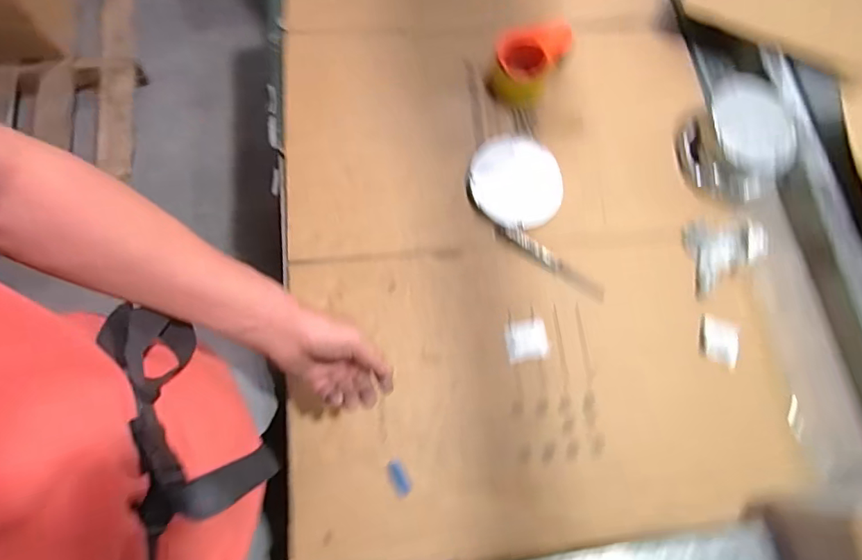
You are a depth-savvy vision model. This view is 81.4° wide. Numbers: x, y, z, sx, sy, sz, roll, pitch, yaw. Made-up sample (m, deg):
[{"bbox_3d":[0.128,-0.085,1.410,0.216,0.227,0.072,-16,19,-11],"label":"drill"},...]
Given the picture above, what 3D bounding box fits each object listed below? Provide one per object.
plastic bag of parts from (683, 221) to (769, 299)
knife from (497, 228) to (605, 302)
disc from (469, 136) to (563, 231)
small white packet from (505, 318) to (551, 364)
[{"bbox_3d":[0.446,-0.038,0.748,0.118,0.017,0.112,-5,72,-4],"label":"plastic bag of parts"},{"bbox_3d":[0.177,-0.027,0.733,0.177,0.013,0.025,33,73,8],"label":"knife"},{"bbox_3d":[0.125,-0.145,0.745,0.129,0.013,0.138,-1,85,15],"label":"disc"},{"bbox_3d":[0.135,0.085,0.705,0.058,0.008,0.053,-12,73,-6],"label":"small white packet"}]

